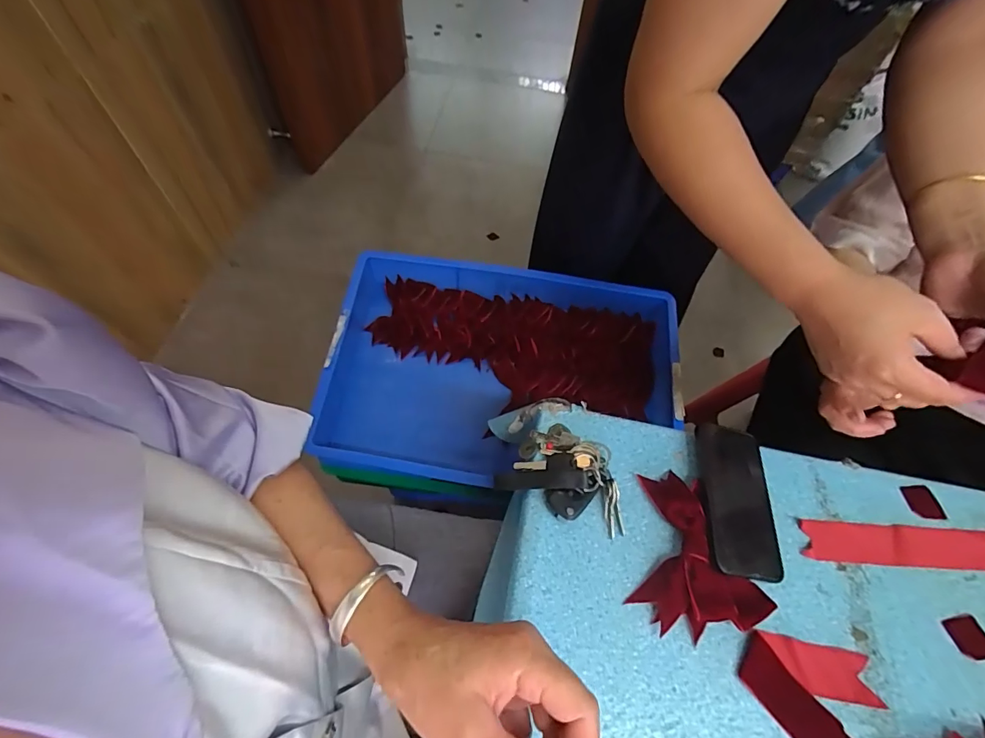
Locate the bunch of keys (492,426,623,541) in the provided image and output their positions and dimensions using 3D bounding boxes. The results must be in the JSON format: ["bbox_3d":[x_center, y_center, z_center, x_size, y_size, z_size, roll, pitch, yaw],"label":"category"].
[{"bbox_3d":[0.079,0.103,0.443,0.123,0.028,0.087,24,62,10],"label":"bunch of keys"}]

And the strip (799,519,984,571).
[{"bbox_3d":[0.500,0.180,0.437,0.384,0.006,0.039,4,61,-1],"label":"strip"}]

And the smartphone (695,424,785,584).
[{"bbox_3d":[0.247,0.129,0.443,0.077,0.009,0.152,15,55,-10],"label":"smartphone"}]

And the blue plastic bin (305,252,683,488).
[{"bbox_3d":[0.018,0.011,0.723,0.548,0.110,0.363,6,61,0],"label":"blue plastic bin"}]

